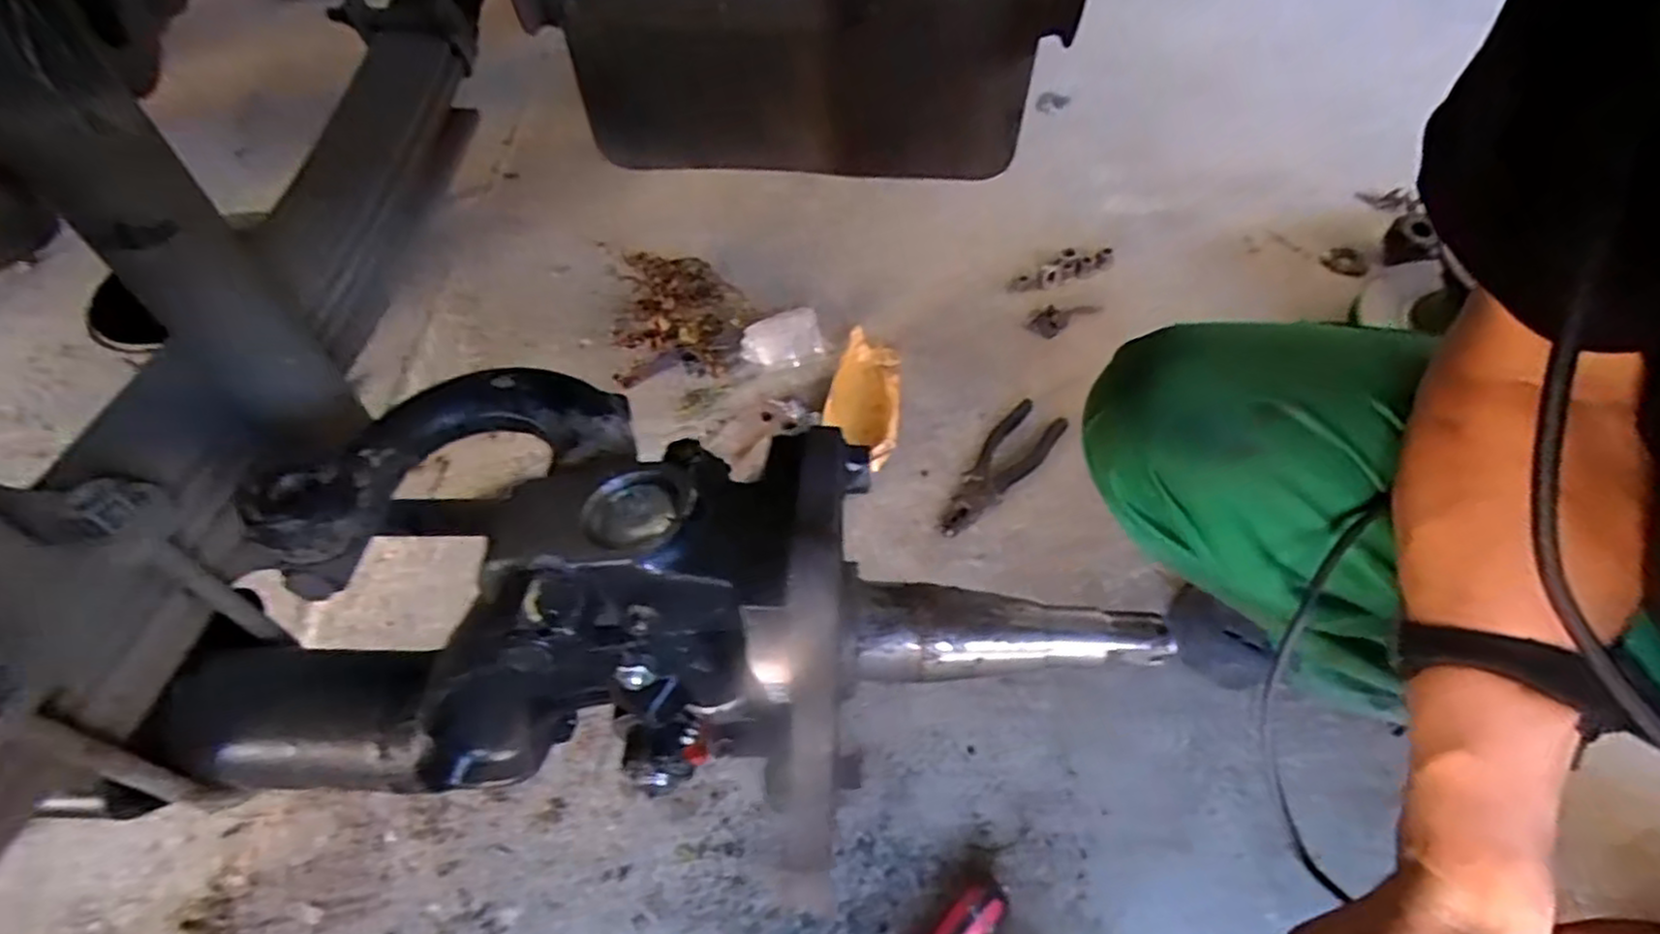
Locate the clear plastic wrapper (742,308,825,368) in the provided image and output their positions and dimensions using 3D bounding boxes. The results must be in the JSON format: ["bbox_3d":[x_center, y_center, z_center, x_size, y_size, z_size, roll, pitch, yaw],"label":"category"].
[{"bbox_3d":[-0.055,-0.152,0.872,0.102,0.048,0.061,-26,56,-16],"label":"clear plastic wrapper"}]

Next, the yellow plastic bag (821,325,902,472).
[{"bbox_3d":[0.040,-0.076,0.808,0.080,0.039,0.184,7,54,8],"label":"yellow plastic bag"}]

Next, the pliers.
[{"bbox_3d":[0.178,0.004,0.752,0.058,0.019,0.193,32,61,24],"label":"pliers"}]

